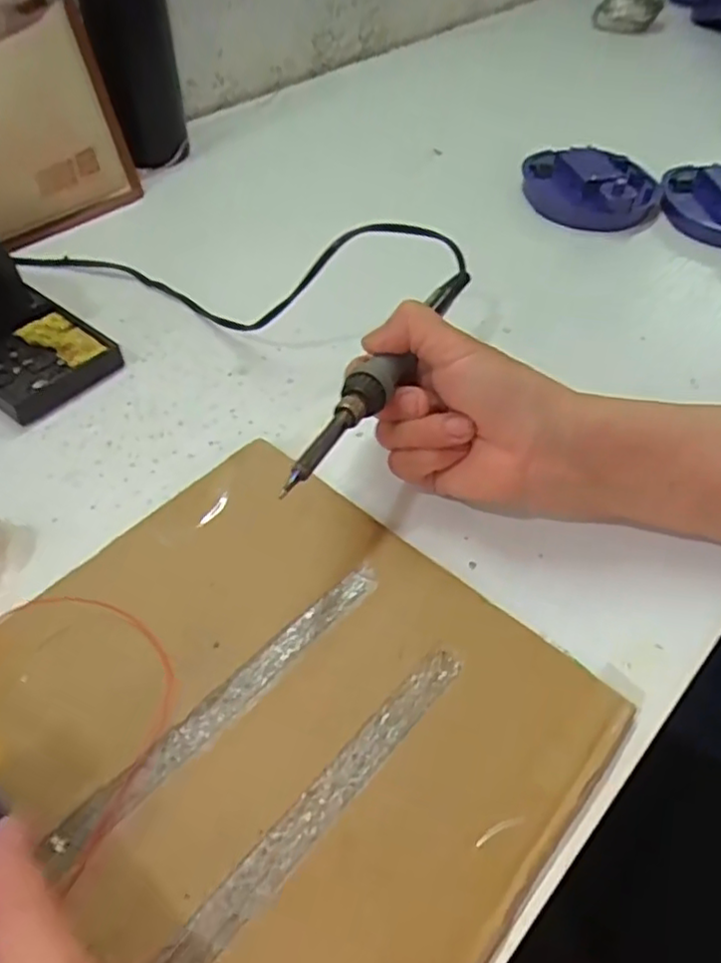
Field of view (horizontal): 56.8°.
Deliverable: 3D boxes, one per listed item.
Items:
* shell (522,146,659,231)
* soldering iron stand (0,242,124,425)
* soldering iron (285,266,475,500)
[{"bbox_3d":[0.185,-0.236,0.542,0.105,0.034,0.089,20,53,13],"label":"shell"},{"bbox_3d":[-0.202,-0.097,0.381,0.099,0.069,0.073,37,58,24],"label":"soldering iron stand"},{"bbox_3d":[0.016,-0.060,0.328,0.019,0.017,0.214,22,45,14],"label":"soldering iron"}]

